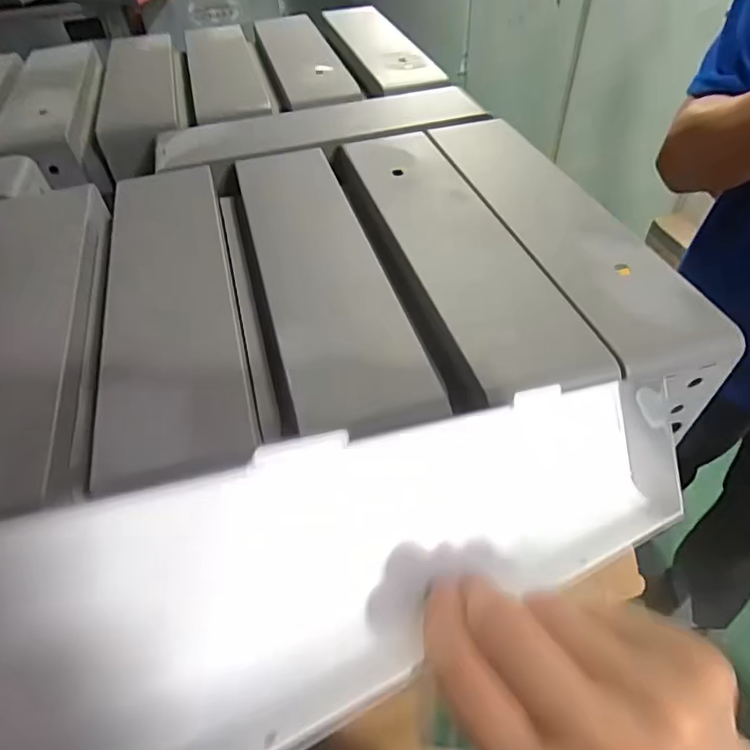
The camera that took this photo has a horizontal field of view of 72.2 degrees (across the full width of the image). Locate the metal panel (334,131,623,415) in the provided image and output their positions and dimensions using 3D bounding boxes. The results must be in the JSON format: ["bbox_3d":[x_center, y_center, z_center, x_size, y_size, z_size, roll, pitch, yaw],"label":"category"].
[{"bbox_3d":[0.069,-0.134,0.523,0.124,0.033,0.422,-14,49,-9],"label":"metal panel"}]

